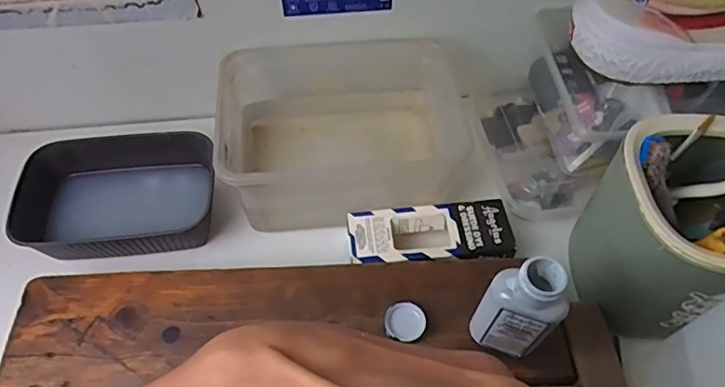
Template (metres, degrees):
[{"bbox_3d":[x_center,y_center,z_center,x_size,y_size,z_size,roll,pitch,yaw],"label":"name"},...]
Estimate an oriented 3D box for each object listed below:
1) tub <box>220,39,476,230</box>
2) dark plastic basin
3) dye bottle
[{"bbox_3d":[-0.021,-0.058,0.495,0.206,0.092,0.162,-6,57,-5],"label":"tub"},{"bbox_3d":[-0.220,0.005,0.490,0.168,0.064,0.121,-12,57,-9],"label":"dark plastic basin"},{"bbox_3d":[0.103,0.077,0.348,0.046,0.112,0.027,17,58,10],"label":"dye bottle"}]

